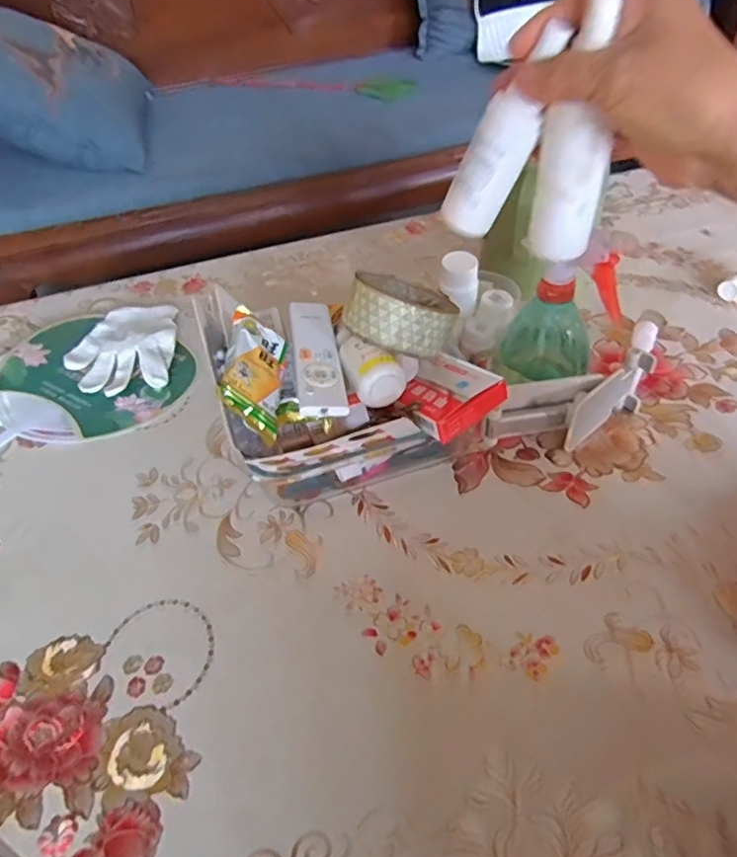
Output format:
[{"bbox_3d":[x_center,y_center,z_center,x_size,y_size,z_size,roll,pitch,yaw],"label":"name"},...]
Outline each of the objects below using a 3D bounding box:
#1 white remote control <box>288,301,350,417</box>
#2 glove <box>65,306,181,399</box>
[{"bbox_3d":[-0.042,-0.063,0.446,0.035,0.014,0.141,-10,49,-3],"label":"white remote control"},{"bbox_3d":[-0.285,-0.098,0.653,0.117,0.021,0.149,-6,49,0],"label":"glove"}]

